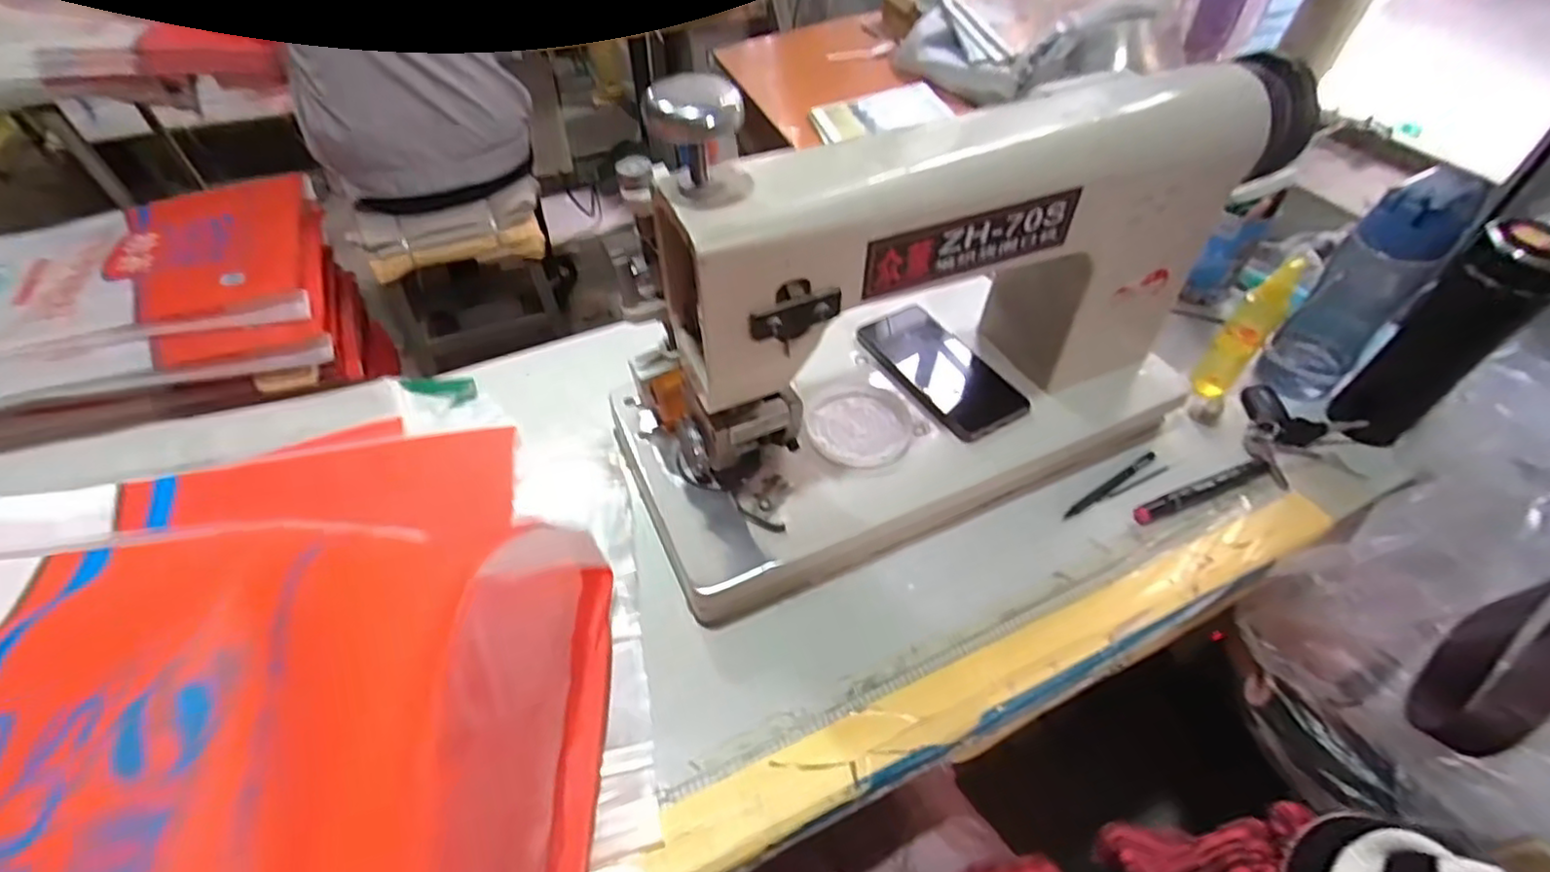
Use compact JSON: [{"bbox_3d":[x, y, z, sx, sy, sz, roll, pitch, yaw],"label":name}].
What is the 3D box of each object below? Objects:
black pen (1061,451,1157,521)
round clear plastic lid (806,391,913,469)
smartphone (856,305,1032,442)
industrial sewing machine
[{"bbox_3d":[0.309,0.042,0.606,0.126,0.008,0.008,-26,53,-24],"label":"black pen"},{"bbox_3d":[0.076,-0.006,0.587,0.089,0.007,0.085,1,47,-1],"label":"round clear plastic lid"},{"bbox_3d":[0.154,-0.065,0.634,0.080,0.017,0.170,-31,53,-13],"label":"smartphone"},{"bbox_3d":[0.140,-0.108,0.536,0.515,0.325,0.216,-18,51,-18],"label":"industrial sewing machine"}]

